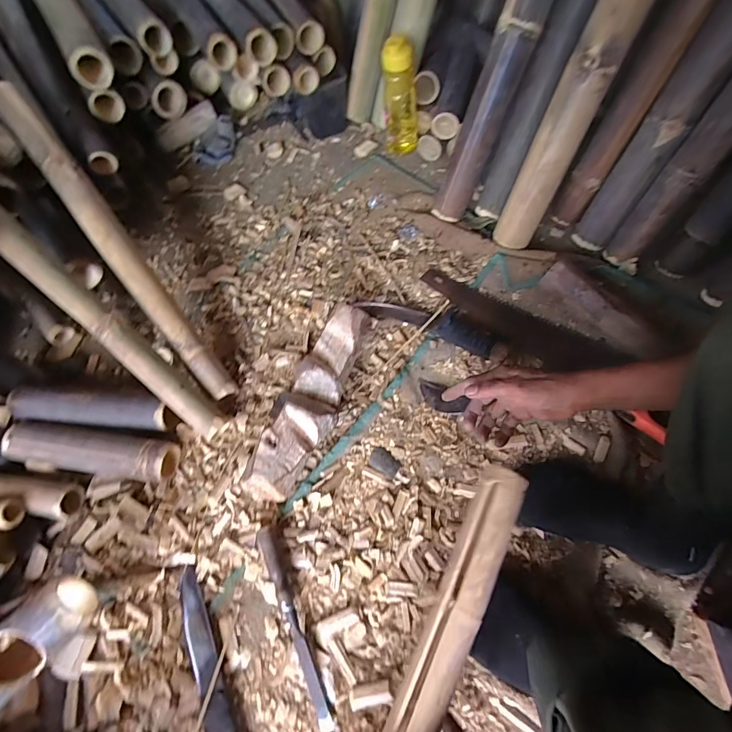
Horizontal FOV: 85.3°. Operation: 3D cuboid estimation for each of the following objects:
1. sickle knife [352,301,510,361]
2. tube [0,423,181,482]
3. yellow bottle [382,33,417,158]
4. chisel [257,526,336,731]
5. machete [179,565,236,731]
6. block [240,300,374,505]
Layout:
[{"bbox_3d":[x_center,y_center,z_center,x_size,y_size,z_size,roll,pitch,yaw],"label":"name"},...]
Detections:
[{"bbox_3d":[0.120,-0.087,0.720,0.277,0.027,0.069,23,68,13],"label":"sickle knife"},{"bbox_3d":[-0.427,0.134,0.623,0.268,0.054,0.062,7,65,6],"label":"tube"},{"bbox_3d":[0.078,-0.595,0.880,0.081,0.228,0.091,4,65,5],"label":"yellow bottle"},{"bbox_3d":[-0.096,0.336,0.520,0.022,0.037,0.244,-22,66,-7],"label":"chisel"},{"bbox_3d":[-0.199,0.405,0.501,0.037,0.019,0.284,-24,66,-8],"label":"machete"},{"bbox_3d":[-0.087,0.047,0.646,0.104,0.059,0.336,15,66,10],"label":"block"}]

